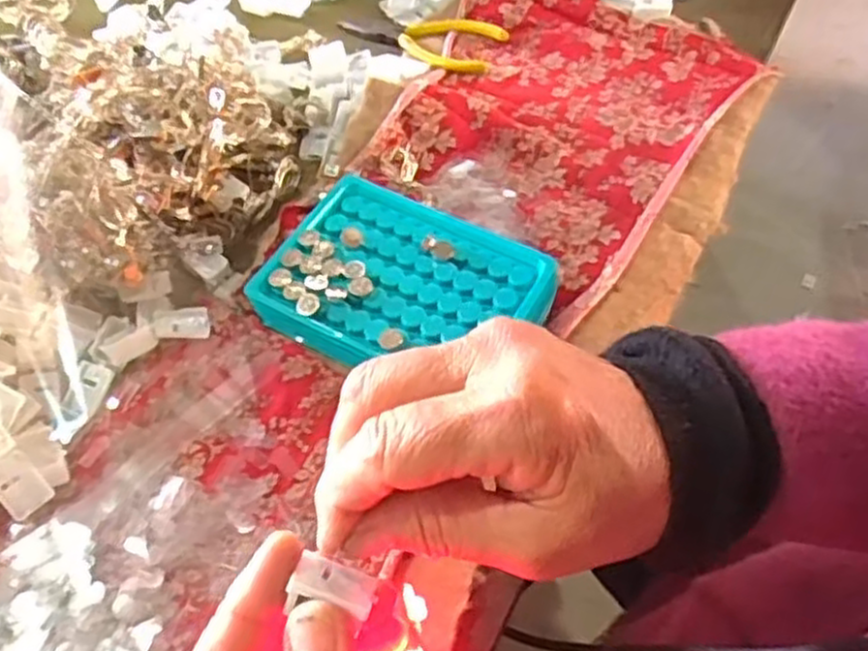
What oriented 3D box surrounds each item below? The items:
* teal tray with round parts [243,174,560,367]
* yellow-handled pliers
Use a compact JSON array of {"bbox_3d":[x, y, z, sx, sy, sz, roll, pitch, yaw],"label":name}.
[{"bbox_3d":[-0.016,-0.016,0.403,0.134,0.032,0.098,27,62,19],"label":"teal tray with round parts"},{"bbox_3d":[-0.012,-0.198,0.545,0.121,0.015,0.050,9,57,9],"label":"yellow-handled pliers"}]

